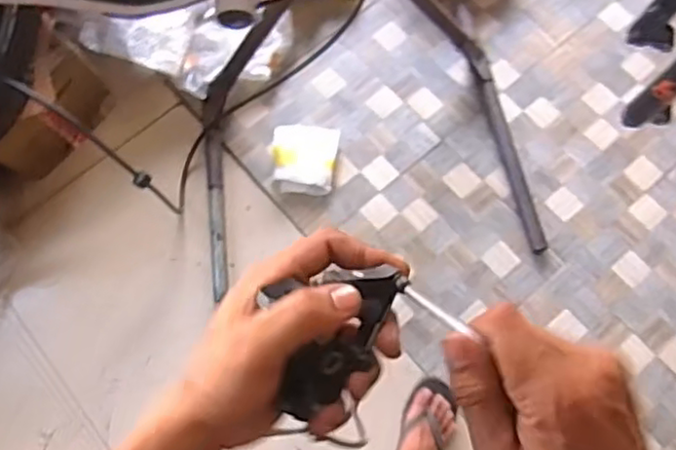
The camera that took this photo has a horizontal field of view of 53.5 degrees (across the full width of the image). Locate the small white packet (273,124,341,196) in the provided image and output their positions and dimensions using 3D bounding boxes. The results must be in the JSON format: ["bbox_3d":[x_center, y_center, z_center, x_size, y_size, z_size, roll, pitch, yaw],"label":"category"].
[{"bbox_3d":[-0.081,-0.156,1.555,0.156,0.049,0.164,7,72,3],"label":"small white packet"}]

